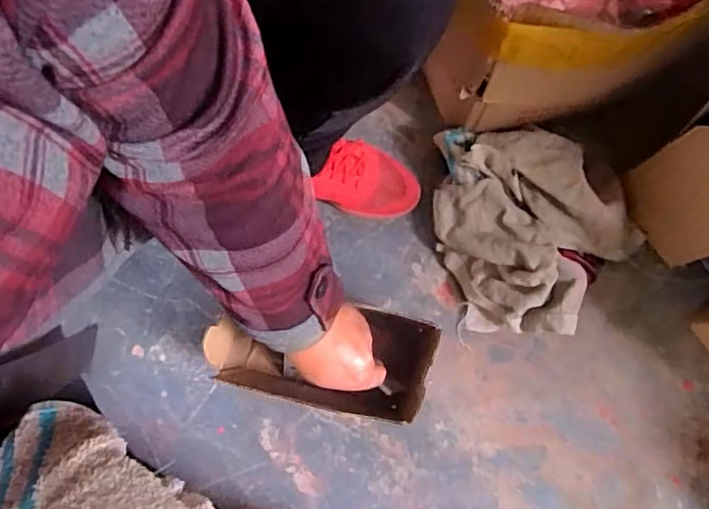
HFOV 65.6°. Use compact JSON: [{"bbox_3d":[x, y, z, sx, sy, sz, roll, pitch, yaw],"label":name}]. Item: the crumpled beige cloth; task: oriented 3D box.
[{"bbox_3d":[0.225,-0.023,0.662,0.252,0.102,0.231,4,80,0],"label":"crumpled beige cloth"}]

